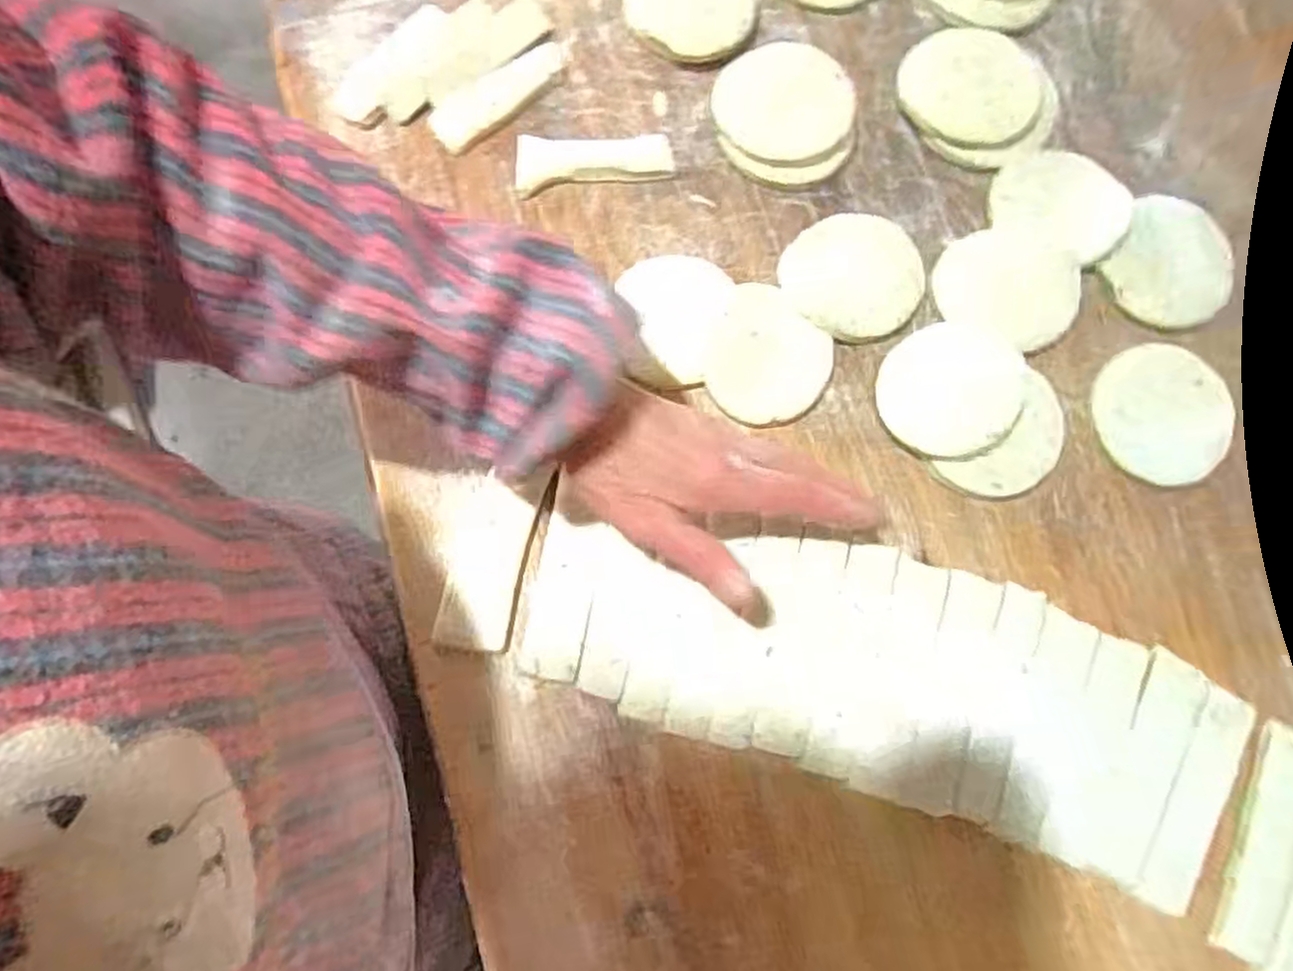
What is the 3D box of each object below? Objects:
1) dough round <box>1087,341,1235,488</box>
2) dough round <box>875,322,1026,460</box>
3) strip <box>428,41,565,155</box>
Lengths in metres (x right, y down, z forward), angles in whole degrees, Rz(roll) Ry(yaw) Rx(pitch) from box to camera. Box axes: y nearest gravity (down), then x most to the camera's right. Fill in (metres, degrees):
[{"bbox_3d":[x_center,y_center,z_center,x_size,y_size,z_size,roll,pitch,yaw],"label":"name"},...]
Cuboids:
[{"bbox_3d":[0.279,-0.039,0.425,0.070,0.011,0.073,0,76,0],"label":"dough round"},{"bbox_3d":[0.162,-0.051,0.422,0.070,0.008,0.072,-1,85,15],"label":"dough round"},{"bbox_3d":[-0.087,-0.234,0.470,0.092,0.014,0.029,-39,79,-8],"label":"strip"}]

